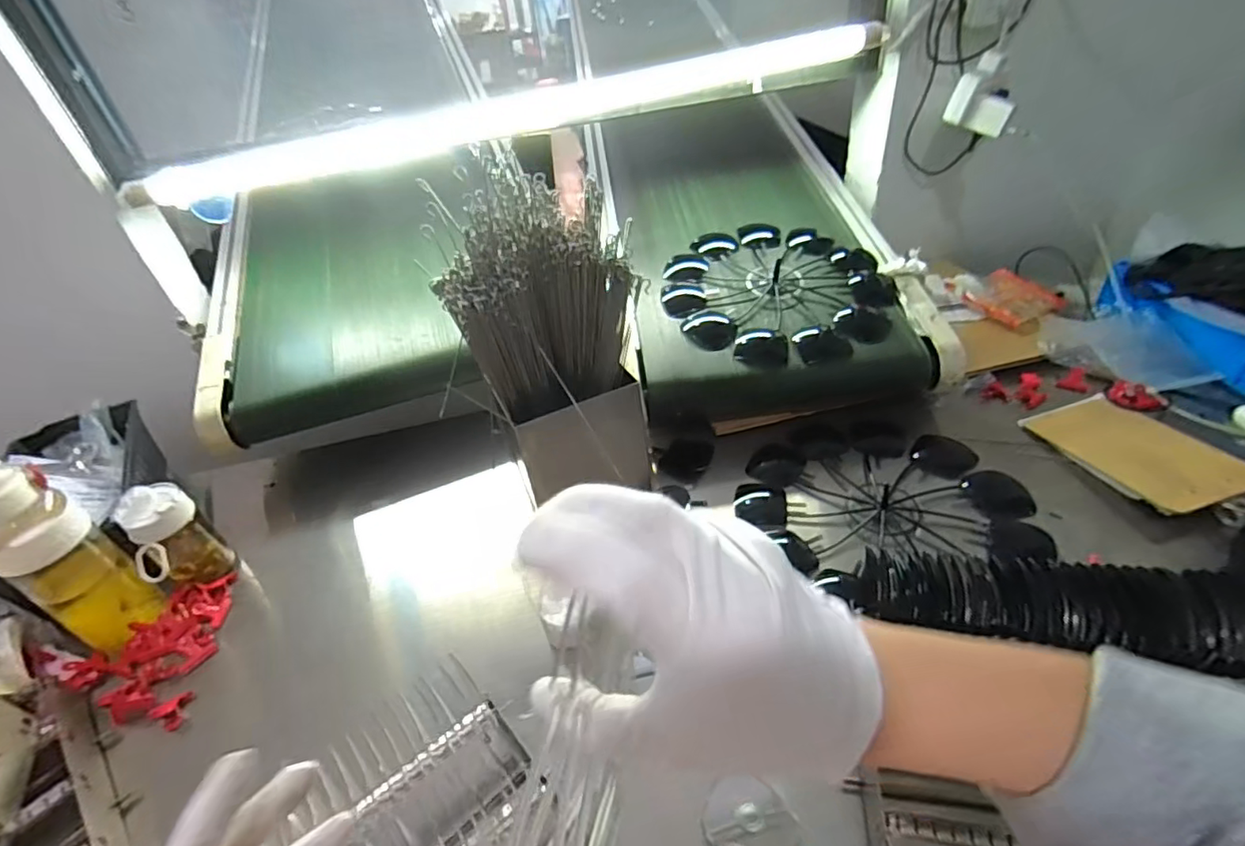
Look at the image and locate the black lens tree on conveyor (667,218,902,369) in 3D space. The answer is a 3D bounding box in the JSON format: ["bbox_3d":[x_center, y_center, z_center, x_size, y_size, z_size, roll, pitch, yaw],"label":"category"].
[{"bbox_3d":[0.243,-0.218,0.928,0.337,0.072,0.342,-6,39,3],"label":"black lens tree on conveyor"}]

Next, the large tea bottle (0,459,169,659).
[{"bbox_3d":[-0.613,0.150,0.626,0.074,0.244,0.087,8,41,18],"label":"large tea bottle"}]

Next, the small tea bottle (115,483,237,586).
[{"bbox_3d":[-0.558,0.148,0.711,0.065,0.134,0.087,20,46,30],"label":"small tea bottle"}]

